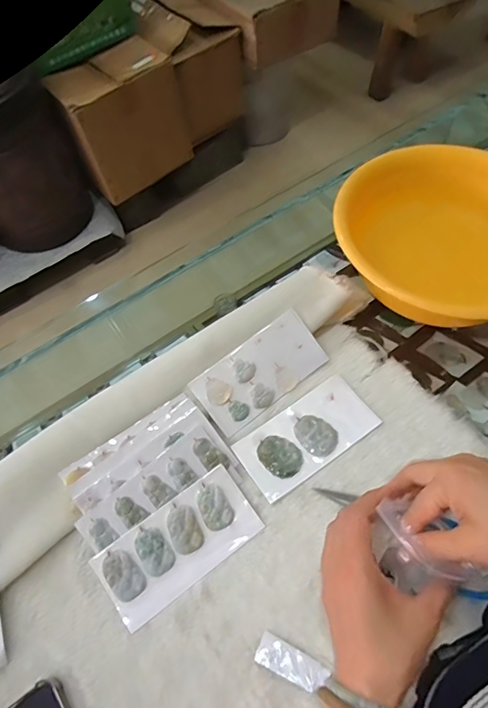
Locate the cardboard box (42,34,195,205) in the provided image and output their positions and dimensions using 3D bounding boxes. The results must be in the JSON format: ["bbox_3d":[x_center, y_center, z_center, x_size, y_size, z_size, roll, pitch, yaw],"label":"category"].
[{"bbox_3d":[-0.430,-0.846,1.664,0.416,0.404,0.237,-31,62,-15],"label":"cardboard box"}]

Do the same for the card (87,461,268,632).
[{"bbox_3d":[-0.064,0.187,0.450,0.155,0.007,0.077,-34,79,-18],"label":"card"}]

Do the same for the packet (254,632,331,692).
[{"bbox_3d":[0.042,0.271,0.397,0.061,0.004,0.025,18,58,21],"label":"packet"}]

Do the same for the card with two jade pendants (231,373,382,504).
[{"bbox_3d":[0.070,0.090,0.509,0.155,0.008,0.077,-32,61,-15],"label":"card with two jade pendants"}]

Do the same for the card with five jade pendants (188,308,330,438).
[{"bbox_3d":[0.020,0.020,0.534,0.153,0.007,0.076,-36,90,-12],"label":"card with five jade pendants"}]

